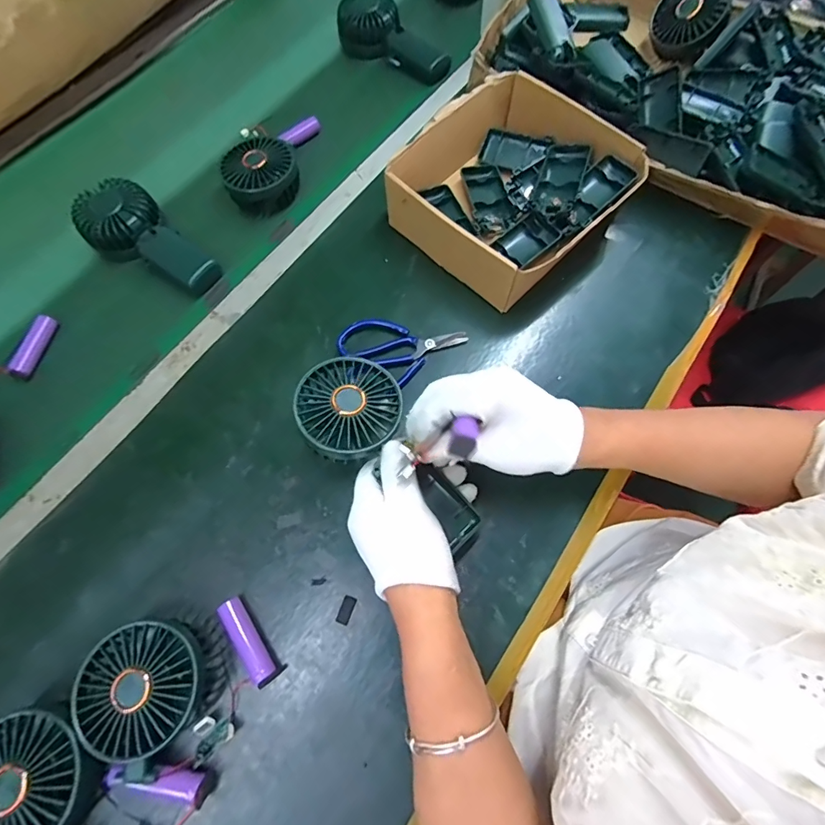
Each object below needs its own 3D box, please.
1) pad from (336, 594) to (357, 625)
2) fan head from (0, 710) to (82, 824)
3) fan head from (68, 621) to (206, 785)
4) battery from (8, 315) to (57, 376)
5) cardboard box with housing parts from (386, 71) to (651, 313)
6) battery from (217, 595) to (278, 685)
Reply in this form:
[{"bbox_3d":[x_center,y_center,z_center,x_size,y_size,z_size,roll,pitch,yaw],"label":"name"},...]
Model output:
[{"bbox_3d":[-0.055,0.164,0.369,0.010,0.004,0.022,20,71,7],"label":"pad"},{"bbox_3d":[-0.267,0.257,0.309,0.083,0.042,0.085,0,70,0],"label":"fan head"},{"bbox_3d":[-0.197,0.204,0.332,0.087,0.046,0.087,0,70,0],"label":"fan head"},{"bbox_3d":[-0.399,-0.070,0.470,0.018,0.021,0.070,10,70,3],"label":"battery"},{"bbox_3d":[0.106,-0.239,0.478,0.196,0.074,0.215,40,75,13],"label":"cardboard box with housing parts"},{"bbox_3d":[-0.133,0.182,0.356,0.018,0.017,0.066,-34,74,-12],"label":"battery"}]

